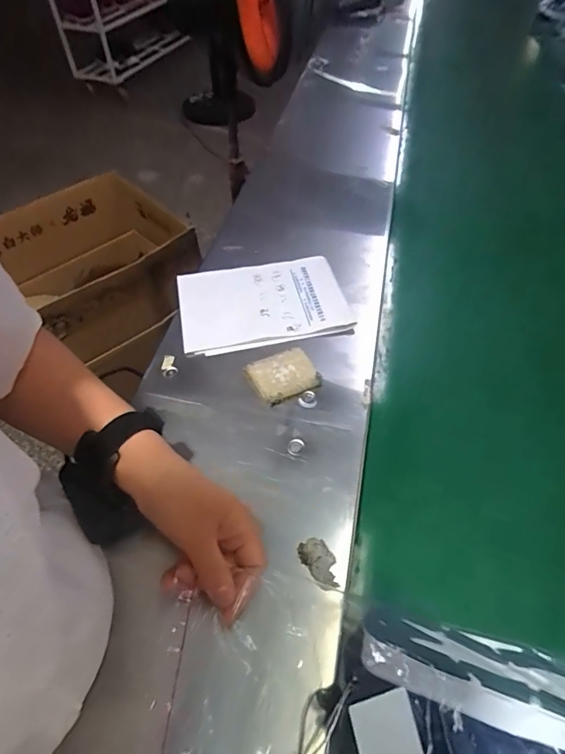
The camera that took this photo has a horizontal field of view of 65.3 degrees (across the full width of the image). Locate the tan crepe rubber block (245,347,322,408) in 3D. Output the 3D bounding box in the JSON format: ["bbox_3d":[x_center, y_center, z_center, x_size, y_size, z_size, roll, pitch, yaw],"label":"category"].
[{"bbox_3d":[0.001,-0.001,0.468,0.068,0.012,0.053,-20,54,-14],"label":"tan crepe rubber block"}]

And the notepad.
[{"bbox_3d":[-0.024,-0.093,0.543,0.198,0.008,0.137,-9,52,-6],"label":"notepad"}]

